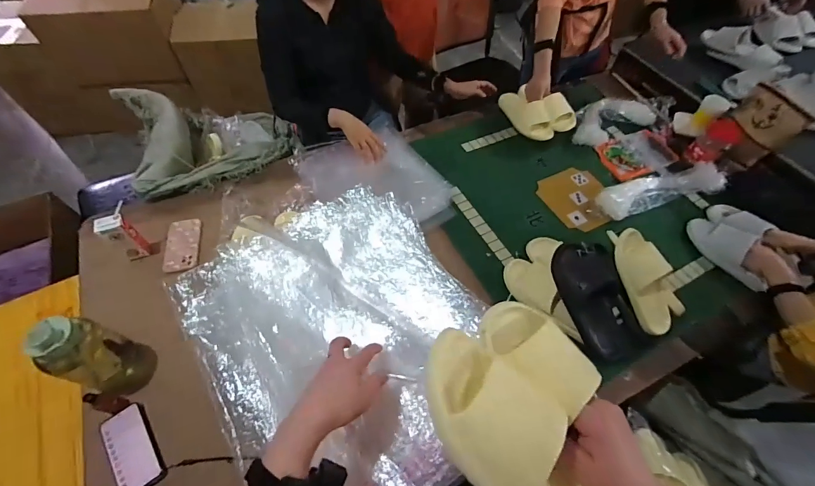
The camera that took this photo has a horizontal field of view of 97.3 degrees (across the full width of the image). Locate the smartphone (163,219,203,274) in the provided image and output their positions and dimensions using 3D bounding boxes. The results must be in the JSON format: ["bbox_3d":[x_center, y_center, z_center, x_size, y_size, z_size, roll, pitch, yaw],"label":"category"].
[{"bbox_3d":[-0.609,0.005,0.969,0.083,0.014,0.160,-7,56,-13],"label":"smartphone"}]

